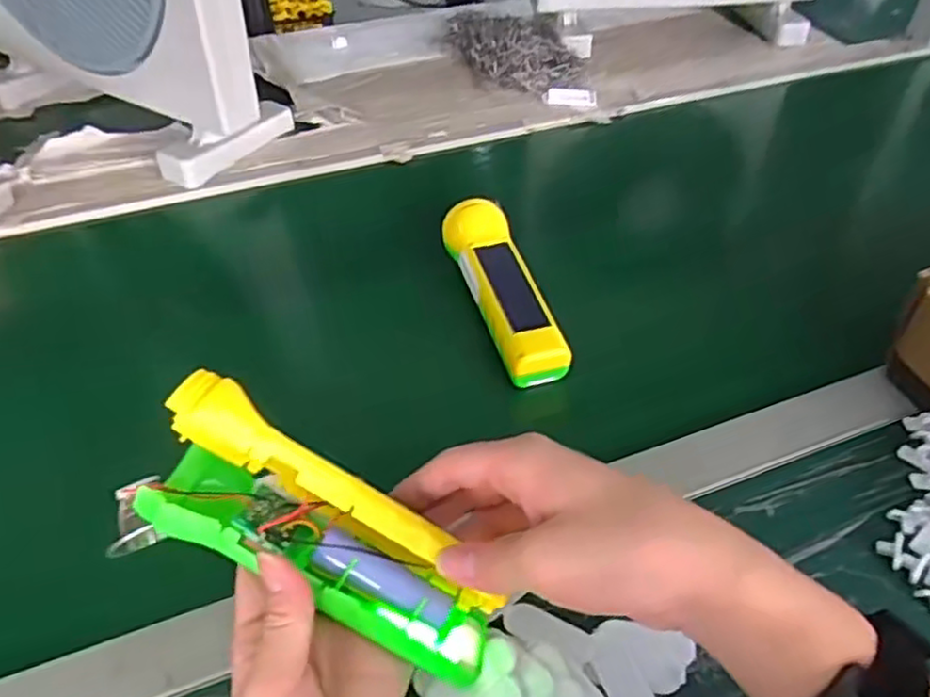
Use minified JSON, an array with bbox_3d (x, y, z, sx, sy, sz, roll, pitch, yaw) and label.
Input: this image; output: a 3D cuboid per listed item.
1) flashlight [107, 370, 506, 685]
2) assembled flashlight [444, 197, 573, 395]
[{"bbox_3d":[-0.064,0.091,0.304,0.167,0.068,0.060,34,51,-4],"label":"flashlight"},{"bbox_3d":[0.028,-0.047,0.516,0.045,0.040,0.160,-15,48,-13],"label":"assembled flashlight"}]

